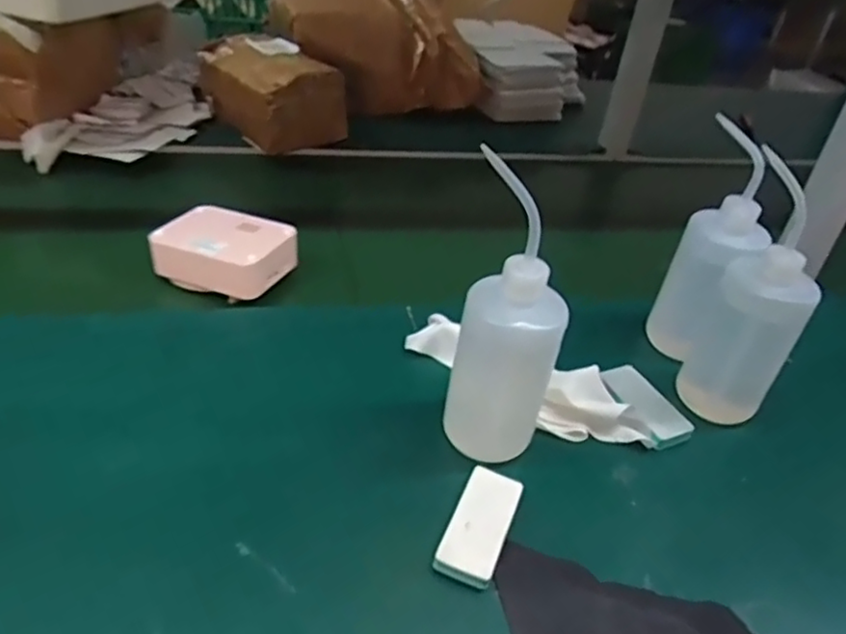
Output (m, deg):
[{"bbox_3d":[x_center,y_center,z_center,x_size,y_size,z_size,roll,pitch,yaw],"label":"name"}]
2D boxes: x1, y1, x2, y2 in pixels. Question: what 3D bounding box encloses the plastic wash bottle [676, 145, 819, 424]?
[{"bbox_3d":[0.296,-0.015,0.592,0.083,0.223,0.067,28,41,25],"label":"plastic wash bottle"}]

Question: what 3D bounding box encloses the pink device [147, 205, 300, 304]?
[{"bbox_3d":[-0.211,-0.072,0.723,0.125,0.049,0.098,18,37,13],"label":"pink device"}]

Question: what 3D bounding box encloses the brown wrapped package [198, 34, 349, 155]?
[{"bbox_3d":[-0.233,-0.350,1.028,0.137,0.106,0.217,-26,48,-37],"label":"brown wrapped package"}]

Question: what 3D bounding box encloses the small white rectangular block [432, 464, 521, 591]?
[{"bbox_3d":[0.042,0.151,0.493,0.041,0.020,0.088,18,38,14],"label":"small white rectangular block"}]

